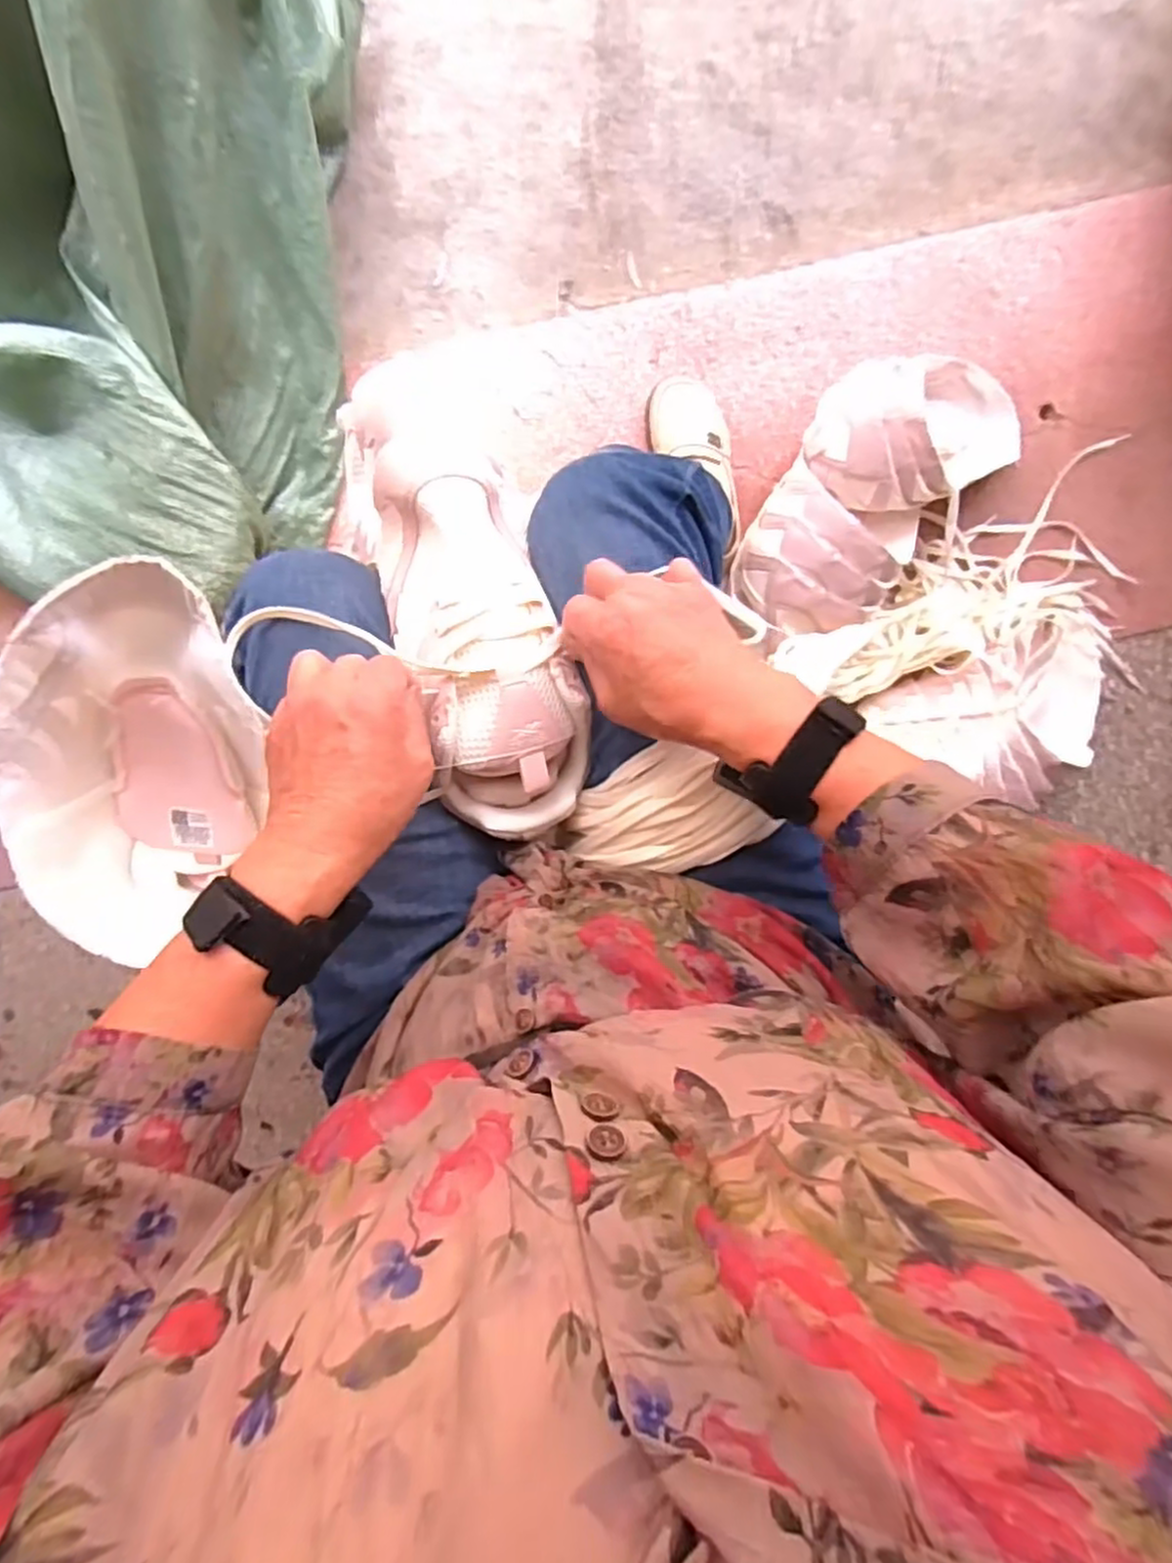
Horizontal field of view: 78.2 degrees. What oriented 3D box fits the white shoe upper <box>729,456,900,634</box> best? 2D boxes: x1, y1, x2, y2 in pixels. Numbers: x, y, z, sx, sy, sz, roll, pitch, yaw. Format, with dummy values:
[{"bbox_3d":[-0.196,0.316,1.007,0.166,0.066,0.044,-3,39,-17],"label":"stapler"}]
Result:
[{"bbox_3d":[0.228,-0.221,0.740,0.145,0.074,0.162,-43,96,3],"label":"white shoe upper"}]

